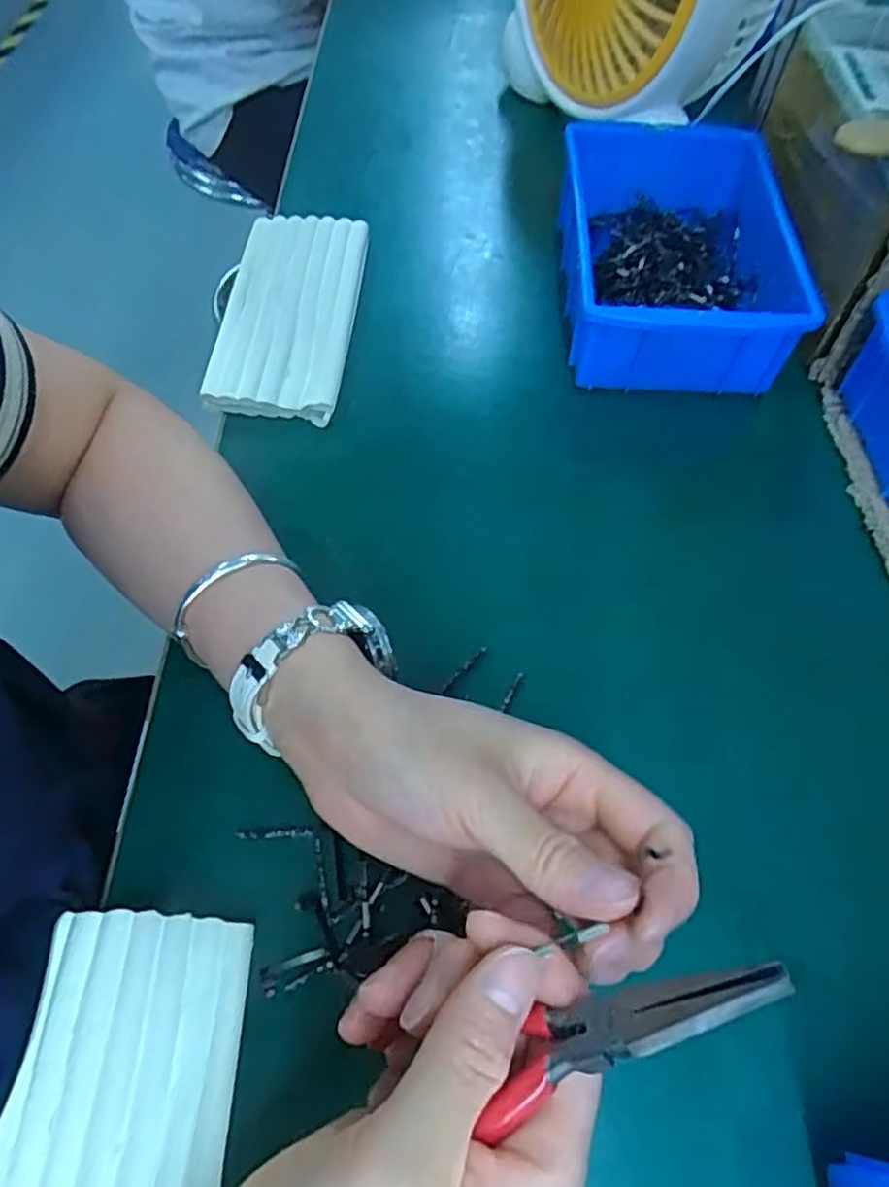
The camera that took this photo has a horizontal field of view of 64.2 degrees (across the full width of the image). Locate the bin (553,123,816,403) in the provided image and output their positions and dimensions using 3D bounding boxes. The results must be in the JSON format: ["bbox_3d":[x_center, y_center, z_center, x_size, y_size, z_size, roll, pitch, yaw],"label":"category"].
[{"bbox_3d":[0.151,-0.217,0.460,0.139,0.072,0.208,3,60,0],"label":"bin"}]

